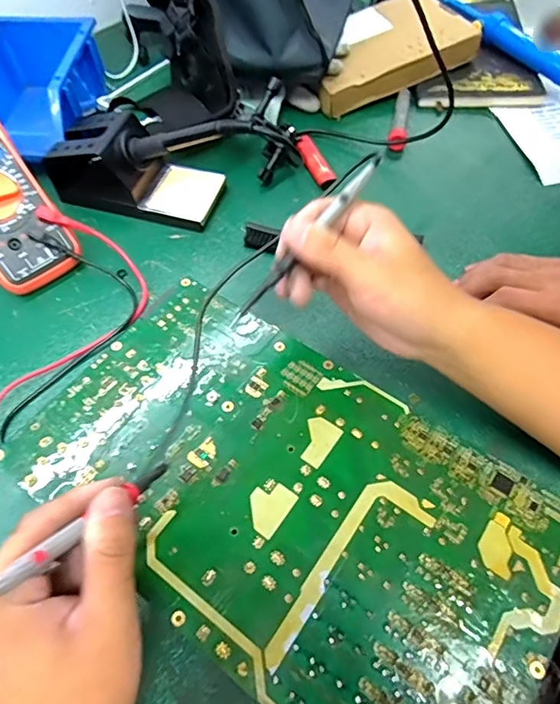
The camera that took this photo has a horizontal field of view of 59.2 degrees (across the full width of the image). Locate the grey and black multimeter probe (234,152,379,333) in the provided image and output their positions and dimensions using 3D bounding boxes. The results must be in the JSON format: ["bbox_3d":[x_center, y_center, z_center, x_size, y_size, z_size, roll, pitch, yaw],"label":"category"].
[{"bbox_3d":[0.016,-0.069,0.308,0.139,0.005,0.008,-47,68,2],"label":"grey and black multimeter probe"}]

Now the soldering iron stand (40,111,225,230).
[{"bbox_3d":[-0.145,-0.182,0.485,0.165,0.067,0.078,12,60,7],"label":"soldering iron stand"}]

